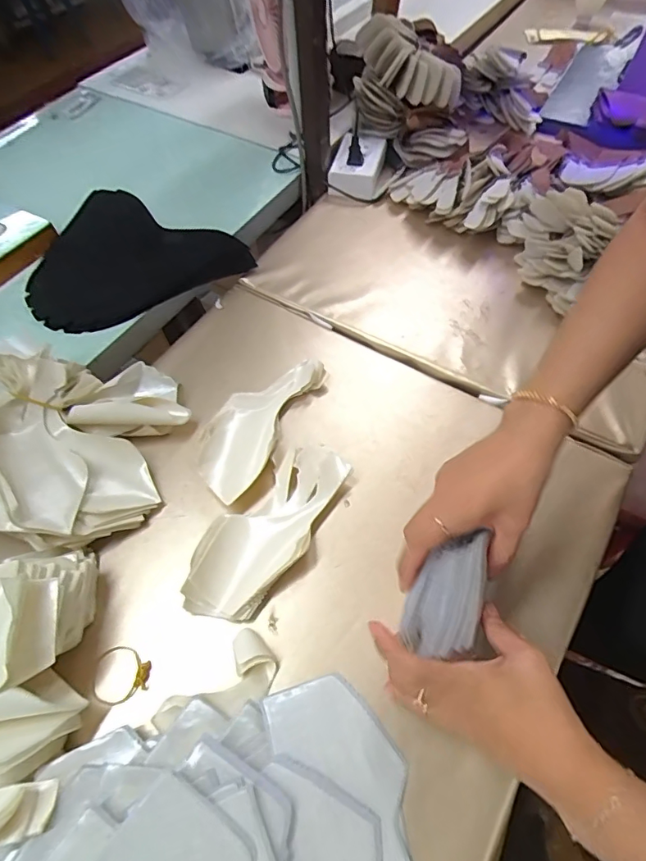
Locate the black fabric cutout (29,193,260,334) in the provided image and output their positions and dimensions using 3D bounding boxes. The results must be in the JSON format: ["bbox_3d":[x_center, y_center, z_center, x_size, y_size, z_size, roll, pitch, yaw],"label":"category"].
[{"bbox_3d":[-0.267,-0.217,0.639,0.261,0.024,0.233,25,62,16],"label":"black fabric cutout"}]

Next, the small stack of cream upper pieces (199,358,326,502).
[{"bbox_3d":[-0.073,-0.012,0.526,0.080,0.031,0.190,22,62,15],"label":"small stack of cream upper pieces"}]

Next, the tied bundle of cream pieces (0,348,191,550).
[{"bbox_3d":[-0.259,0.008,0.489,0.196,0.091,0.202,-1,59,1],"label":"tied bundle of cream pieces"}]

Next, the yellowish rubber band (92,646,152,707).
[{"bbox_3d":[-0.173,0.206,0.413,0.049,0.006,0.045,-23,61,-12],"label":"yellowish rubber band"}]

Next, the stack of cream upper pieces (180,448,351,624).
[{"bbox_3d":[-0.051,0.092,0.466,0.084,0.030,0.192,36,66,21],"label":"stack of cream upper pieces"}]

